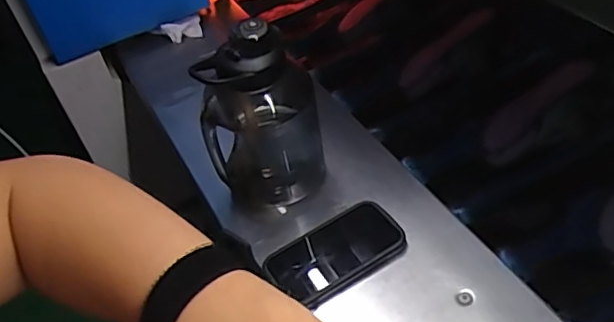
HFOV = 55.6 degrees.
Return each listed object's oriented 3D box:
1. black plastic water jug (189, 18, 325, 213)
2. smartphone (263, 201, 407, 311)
[{"bbox_3d":[-0.057,-0.050,0.677,0.124,0.210,0.092,12,51,21],"label":"black plastic water jug"},{"bbox_3d":[0.031,0.109,0.666,0.156,0.008,0.087,-32,54,6],"label":"smartphone"}]

